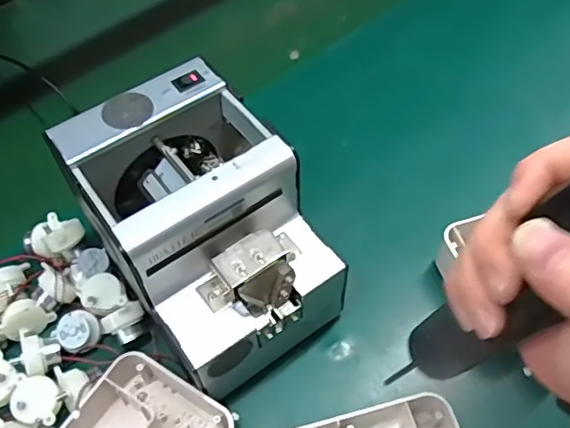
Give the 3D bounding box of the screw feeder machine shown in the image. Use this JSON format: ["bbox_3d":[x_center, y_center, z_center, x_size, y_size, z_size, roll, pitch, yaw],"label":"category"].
[{"bbox_3d":[-0.056,0.013,0.414,0.135,0.137,0.187,-34,64,-15],"label":"screw feeder machine"}]

